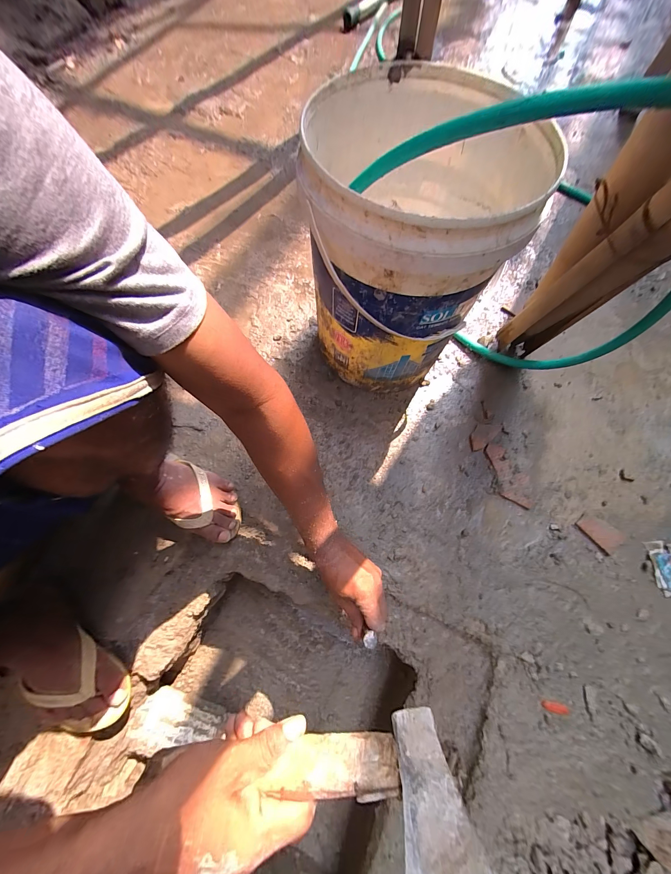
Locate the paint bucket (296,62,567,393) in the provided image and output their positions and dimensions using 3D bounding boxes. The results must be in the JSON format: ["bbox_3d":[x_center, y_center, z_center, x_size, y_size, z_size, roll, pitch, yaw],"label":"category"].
[{"bbox_3d":[0.108,-0.279,0.516,0.290,0.390,0.308,0,71,-1],"label":"paint bucket"}]

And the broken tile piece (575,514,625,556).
[{"bbox_3d":[0.484,0.173,0.544,0.052,0.004,0.070,-36,72,-13],"label":"broken tile piece"}]

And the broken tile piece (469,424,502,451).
[{"bbox_3d":[0.302,-0.005,0.608,0.082,0.004,0.038,-41,73,-15],"label":"broken tile piece"}]

